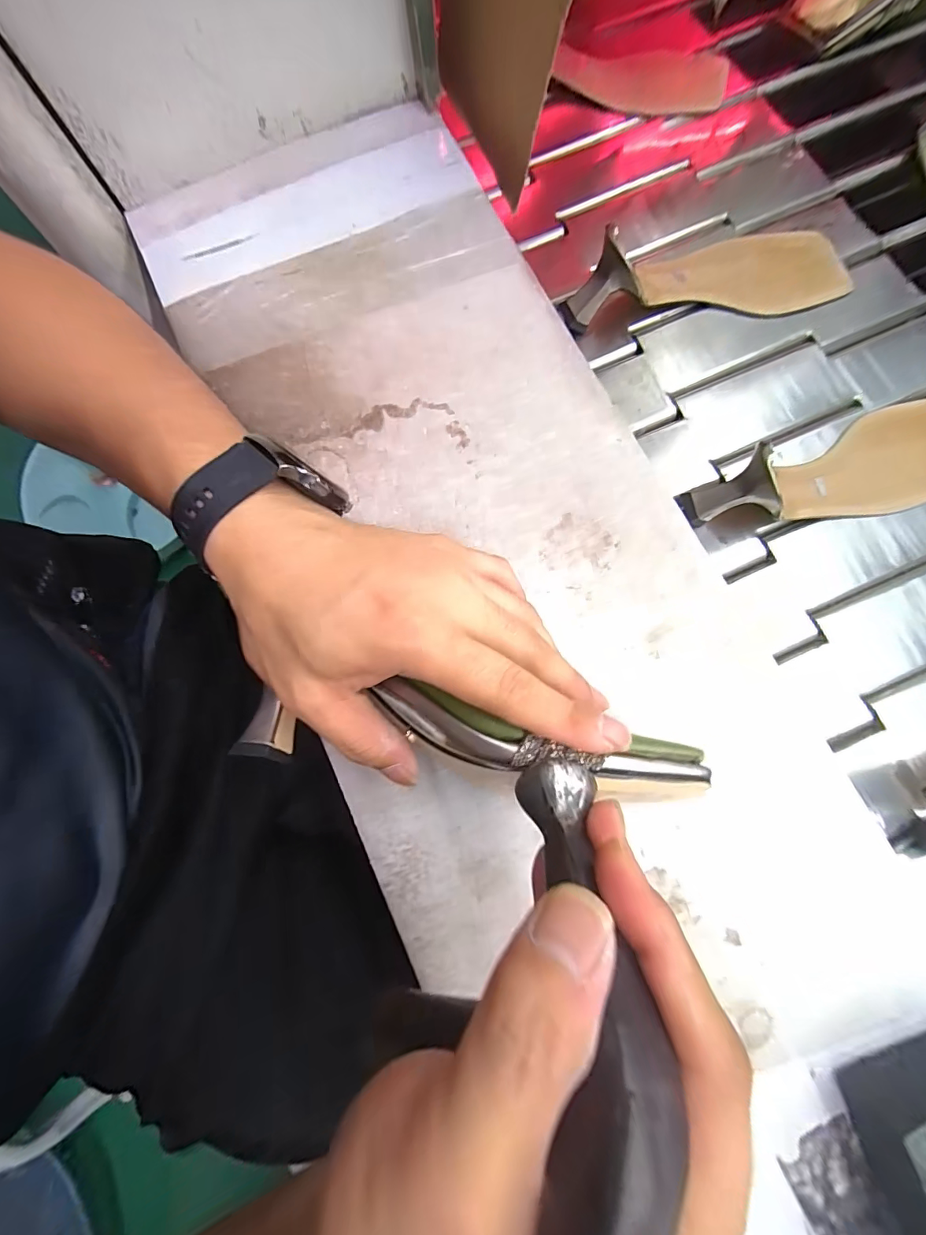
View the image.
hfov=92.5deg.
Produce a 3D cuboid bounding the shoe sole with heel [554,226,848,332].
[{"bbox_3d":[0.192,-0.272,0.335,0.230,0.057,0.071,-11,79,0],"label":"shoe sole with heel"}]

